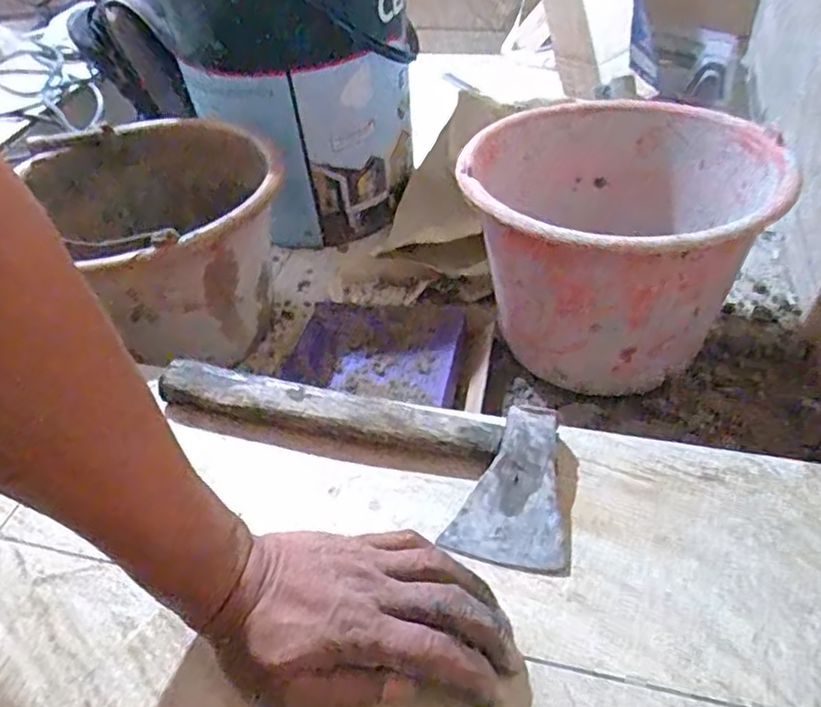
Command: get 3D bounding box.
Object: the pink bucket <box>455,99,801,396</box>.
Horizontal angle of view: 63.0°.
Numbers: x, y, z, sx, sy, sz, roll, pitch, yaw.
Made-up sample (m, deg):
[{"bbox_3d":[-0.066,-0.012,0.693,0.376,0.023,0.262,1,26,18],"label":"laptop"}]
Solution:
[{"bbox_3d":[0.190,-0.102,0.639,0.265,0.191,0.267,8,46,13],"label":"pink bucket"}]

